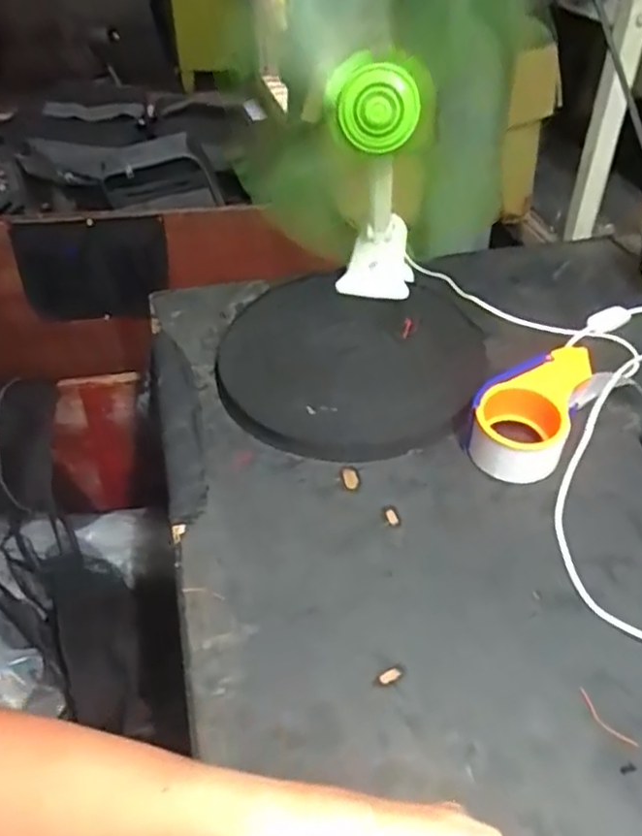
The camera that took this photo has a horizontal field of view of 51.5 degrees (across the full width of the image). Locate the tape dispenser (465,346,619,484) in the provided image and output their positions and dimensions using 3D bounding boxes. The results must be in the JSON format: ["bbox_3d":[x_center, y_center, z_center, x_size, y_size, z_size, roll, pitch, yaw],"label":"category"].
[{"bbox_3d":[0.200,-0.008,0.622,0.083,0.063,0.158,28,48,29],"label":"tape dispenser"}]

